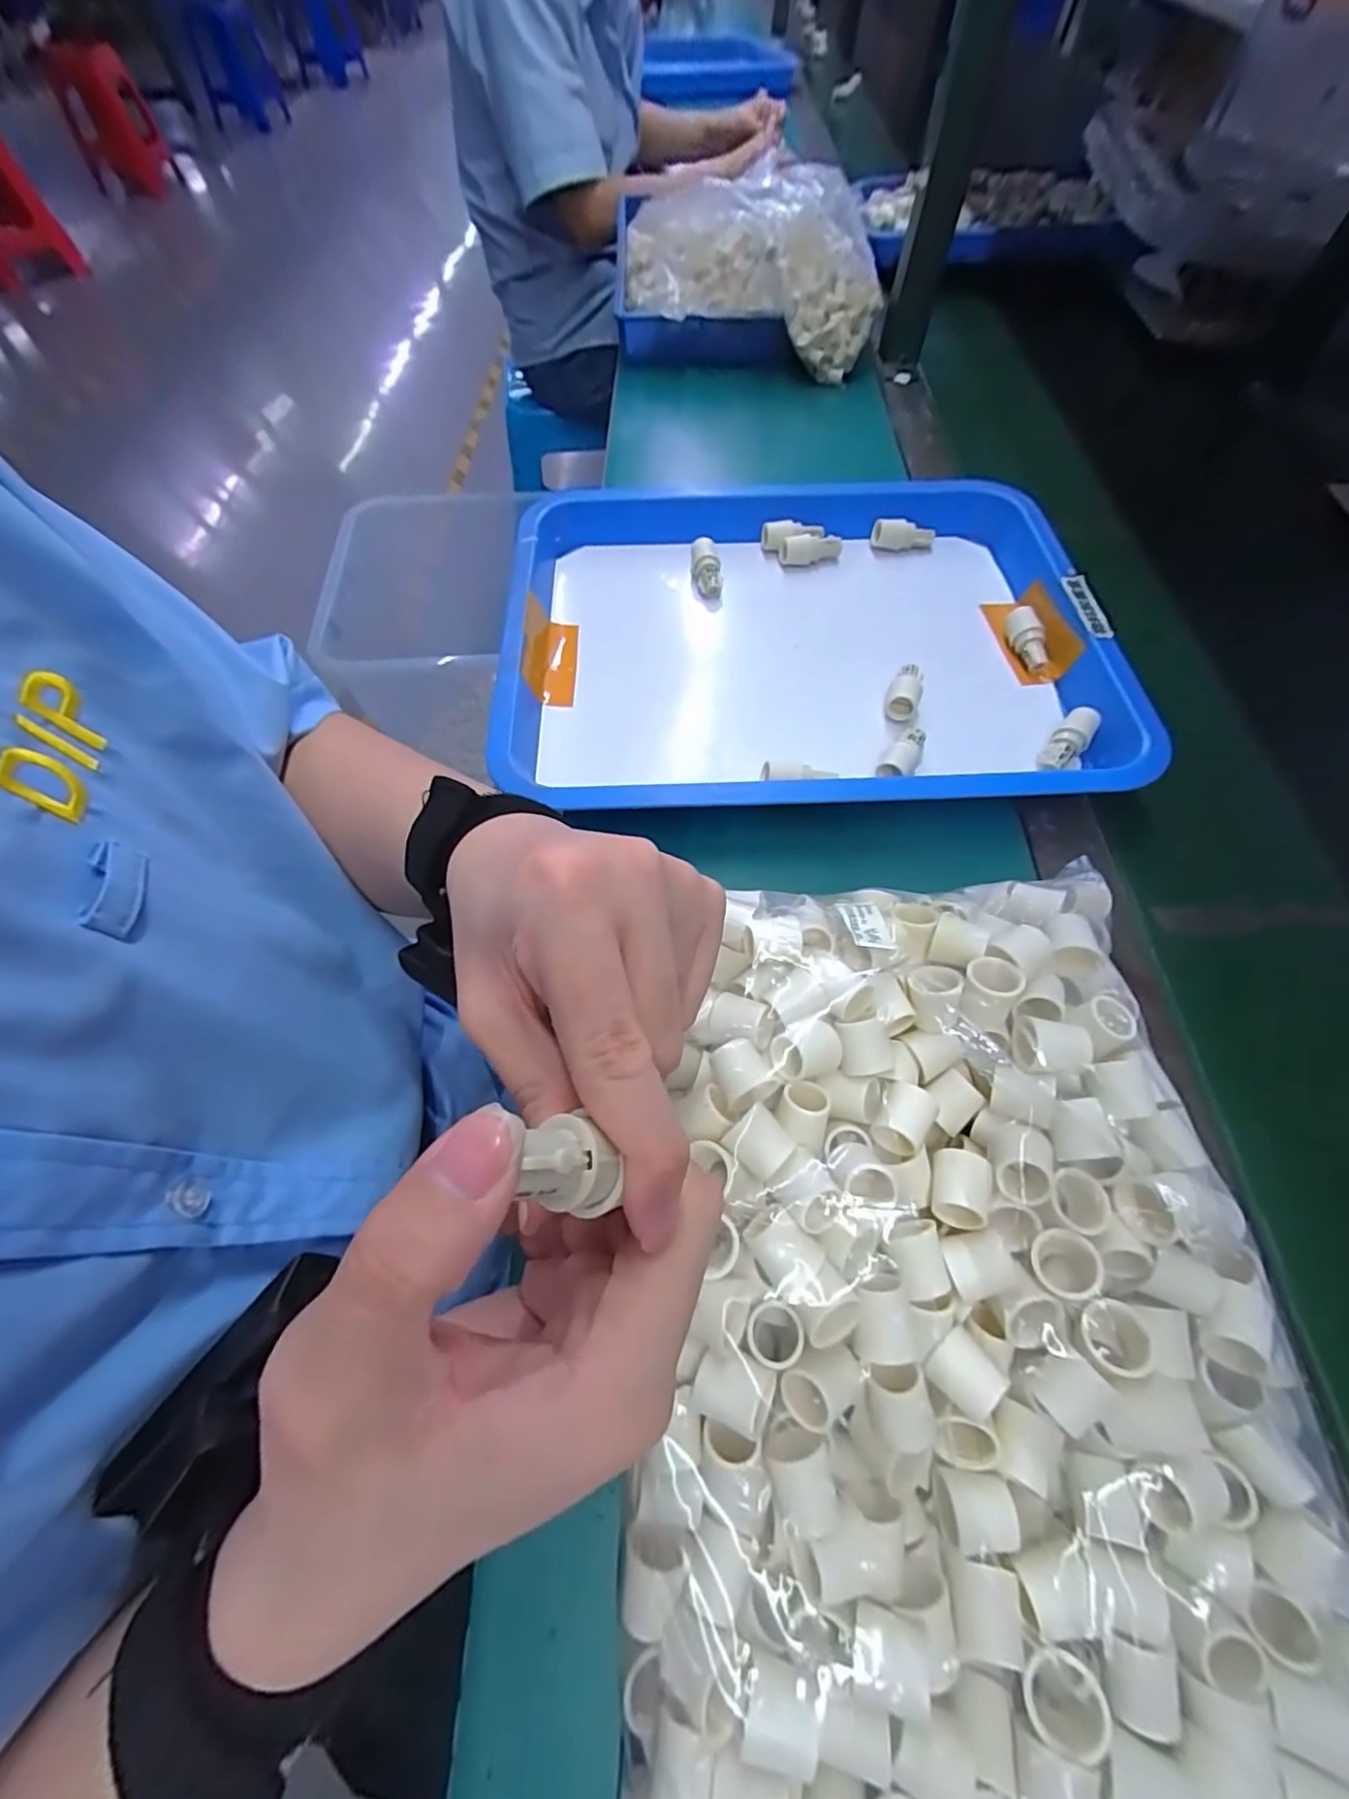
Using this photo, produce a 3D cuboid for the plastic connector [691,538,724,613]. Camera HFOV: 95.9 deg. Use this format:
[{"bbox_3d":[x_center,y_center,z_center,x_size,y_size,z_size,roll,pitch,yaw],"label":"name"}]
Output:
[{"bbox_3d":[0.026,-0.271,0.507,0.022,0.021,0.059,-10,84,-6],"label":"plastic connector"}]

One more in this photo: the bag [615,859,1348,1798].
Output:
[{"bbox_3d":[0.114,0.151,0.243,0.249,0.076,0.327,1,61,0],"label":"bag"}]

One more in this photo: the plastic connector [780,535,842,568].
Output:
[{"bbox_3d":[0.115,-0.295,0.515,0.050,0.018,0.017,9,62,4],"label":"plastic connector"}]

